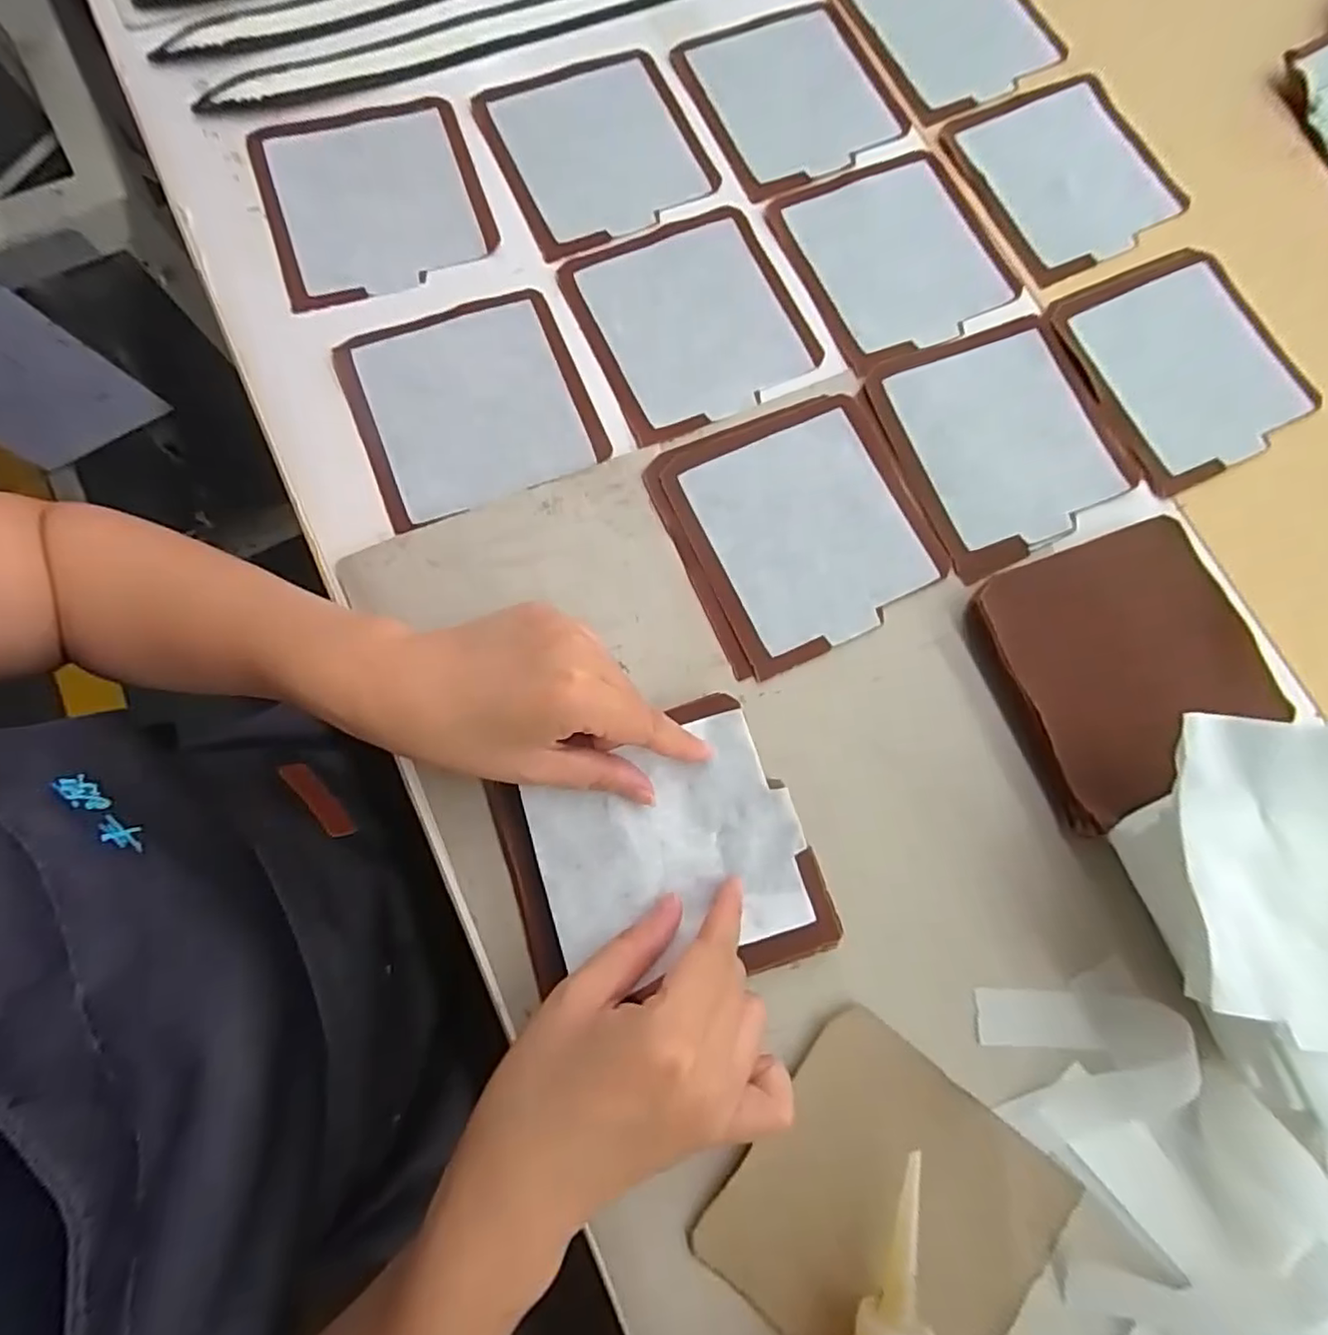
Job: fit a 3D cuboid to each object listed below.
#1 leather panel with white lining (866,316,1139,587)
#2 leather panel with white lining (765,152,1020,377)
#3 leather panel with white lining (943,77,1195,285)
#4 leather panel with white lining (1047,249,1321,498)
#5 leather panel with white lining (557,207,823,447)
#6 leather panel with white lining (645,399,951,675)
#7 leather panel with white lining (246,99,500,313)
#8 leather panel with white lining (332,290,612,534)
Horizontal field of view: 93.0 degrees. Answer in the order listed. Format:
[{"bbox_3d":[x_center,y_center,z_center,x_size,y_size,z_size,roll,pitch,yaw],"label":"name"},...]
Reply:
[{"bbox_3d":[0.200,-0.134,0.371,0.122,0.005,0.139,-21,79,-5],"label":"leather panel with white lining"},{"bbox_3d":[0.143,-0.260,0.393,0.113,0.008,0.129,-22,80,-7],"label":"leather panel with white lining"},{"bbox_3d":[0.263,-0.324,0.410,0.122,0.009,0.129,-27,81,-7],"label":"leather panel with white lining"},{"bbox_3d":[0.321,-0.186,0.388,0.122,0.005,0.136,-23,80,-7],"label":"leather panel with white lining"},{"bbox_3d":[0.018,-0.211,0.381,0.124,0.005,0.129,-24,80,-7],"label":"leather panel with white lining"},{"bbox_3d":[0.076,-0.079,0.352,0.135,0.004,0.136,-24,79,-6],"label":"leather panel with white lining"},{"bbox_3d":[-0.178,-0.289,0.390,0.128,0.009,0.128,-19,82,-9],"label":"leather panel with white lining"},{"bbox_3d":[-0.110,-0.151,0.364,0.127,0.010,0.124,-22,80,-7],"label":"leather panel with white lining"}]

